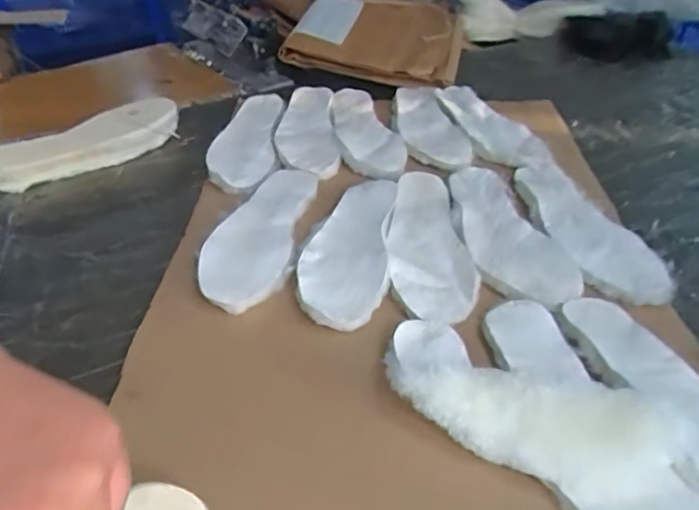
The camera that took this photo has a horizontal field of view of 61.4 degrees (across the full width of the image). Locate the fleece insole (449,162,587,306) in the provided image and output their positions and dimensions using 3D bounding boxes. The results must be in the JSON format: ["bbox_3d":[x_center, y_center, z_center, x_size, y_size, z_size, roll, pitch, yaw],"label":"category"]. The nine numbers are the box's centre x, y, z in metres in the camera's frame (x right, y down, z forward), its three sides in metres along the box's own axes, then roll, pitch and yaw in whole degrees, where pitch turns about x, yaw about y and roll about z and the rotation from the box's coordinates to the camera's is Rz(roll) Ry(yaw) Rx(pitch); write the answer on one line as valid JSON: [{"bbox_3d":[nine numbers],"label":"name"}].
[{"bbox_3d":[0.163,-0.029,0.644,0.092,0.012,0.250,-9,38,-12],"label":"fleece insole"}]

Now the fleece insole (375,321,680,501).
[{"bbox_3d":[0.122,0.106,0.444,0.219,0.028,0.091,24,43,28],"label":"fleece insole"}]

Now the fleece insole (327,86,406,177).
[{"bbox_3d":[0.017,-0.188,0.852,0.086,0.011,0.288,-7,38,-9],"label":"fleece insole"}]

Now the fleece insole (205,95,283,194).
[{"bbox_3d":[-0.144,-0.165,0.812,0.084,0.011,0.245,-1,37,-1],"label":"fleece insole"}]

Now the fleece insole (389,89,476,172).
[{"bbox_3d":[0.110,-0.191,0.855,0.089,0.013,0.247,-5,37,-6],"label":"fleece insole"}]

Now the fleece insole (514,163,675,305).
[{"bbox_3d":[0.260,-0.037,0.651,0.094,0.016,0.244,-10,38,-12],"label":"fleece insole"}]

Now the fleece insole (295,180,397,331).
[{"bbox_3d":[-0.001,-0.018,0.625,0.088,0.007,0.252,4,37,5],"label":"fleece insole"}]

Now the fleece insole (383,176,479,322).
[{"bbox_3d":[0.081,-0.017,0.638,0.086,0.015,0.251,-2,37,-2],"label":"fleece insole"}]

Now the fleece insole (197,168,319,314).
[{"bbox_3d":[-0.099,-0.026,0.655,0.095,0.019,0.245,4,37,6],"label":"fleece insole"}]

